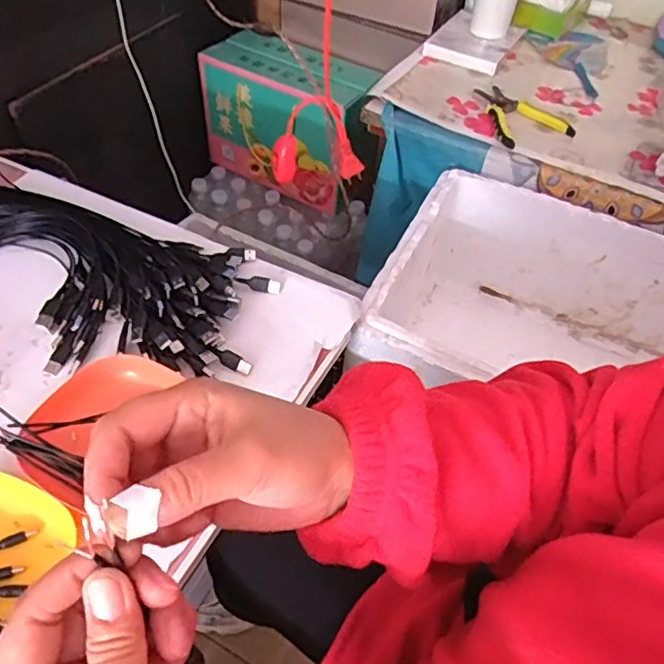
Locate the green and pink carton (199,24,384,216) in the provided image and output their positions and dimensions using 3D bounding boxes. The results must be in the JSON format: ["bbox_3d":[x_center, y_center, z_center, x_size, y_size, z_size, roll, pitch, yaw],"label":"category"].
[{"bbox_3d":[-0.088,-0.426,1.157,0.318,0.239,0.150,26,53,16],"label":"green and pink carton"}]

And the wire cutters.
[{"bbox_3d":[0.284,-0.332,0.870,0.123,0.015,0.145,-10,52,-13],"label":"wire cutters"}]

